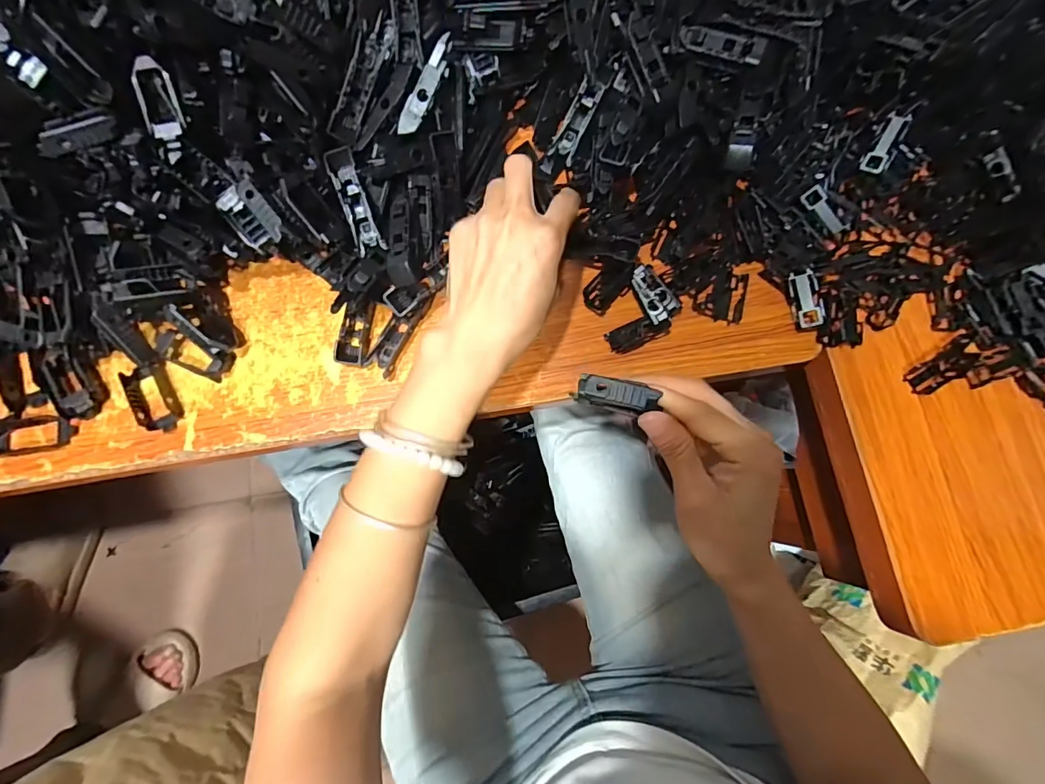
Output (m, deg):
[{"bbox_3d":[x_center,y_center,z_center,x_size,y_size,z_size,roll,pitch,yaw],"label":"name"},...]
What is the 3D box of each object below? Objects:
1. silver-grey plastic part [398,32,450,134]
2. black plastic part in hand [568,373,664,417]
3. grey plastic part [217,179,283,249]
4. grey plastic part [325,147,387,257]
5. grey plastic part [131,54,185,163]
[{"bbox_3d":[-0.063,-0.197,0.301,0.011,0.008,0.063,32,105,4],"label":"silver-grey plastic part"},{"bbox_3d":[0.052,0.002,0.257,0.046,0.005,0.016,14,80,13],"label":"black plastic part in hand"},{"bbox_3d":[-0.174,-0.113,0.299,0.027,0.012,0.044,-34,94,17],"label":"grey plastic part"},{"bbox_3d":[-0.112,-0.128,0.312,0.017,0.012,0.069,-19,96,-5],"label":"grey plastic part"},{"bbox_3d":[-0.217,-0.171,0.281,0.023,0.014,0.056,-13,100,-4],"label":"grey plastic part"}]

